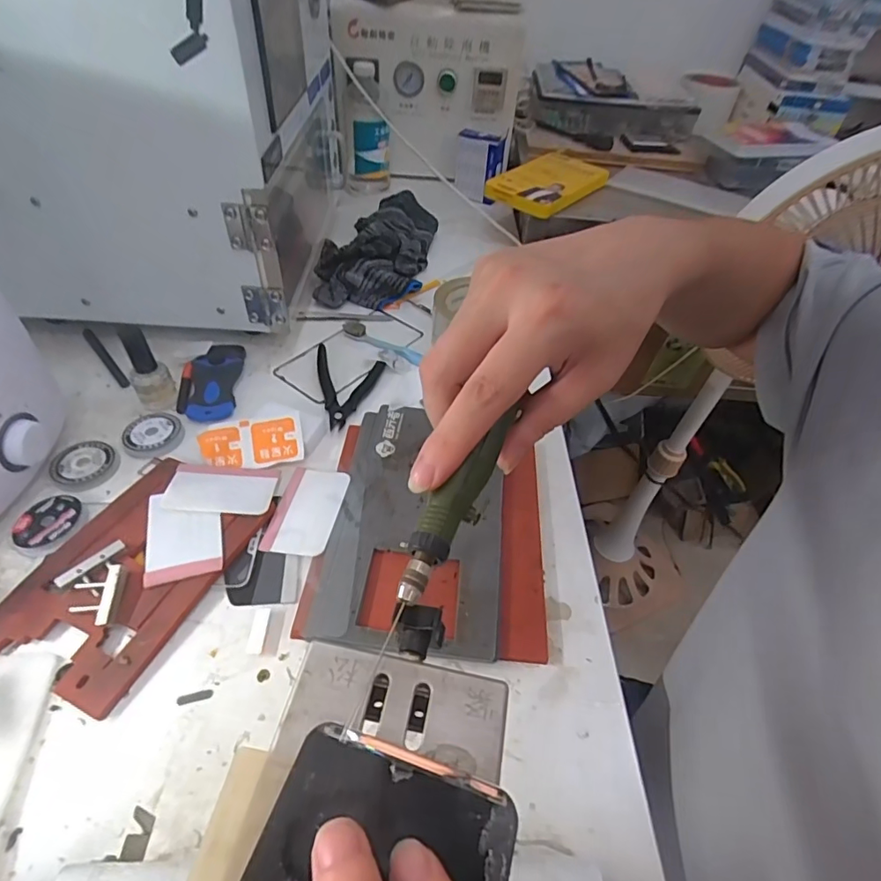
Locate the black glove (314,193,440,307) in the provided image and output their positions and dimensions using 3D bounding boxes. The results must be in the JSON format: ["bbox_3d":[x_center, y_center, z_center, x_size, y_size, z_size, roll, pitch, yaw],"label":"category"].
[{"bbox_3d":[-0.083,-0.251,0.663,0.133,0.050,0.234,8,47,1],"label":"black glove"}]

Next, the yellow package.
[{"bbox_3d":[0.166,-0.382,0.757,0.114,0.026,0.210,29,51,22],"label":"yellow package"}]

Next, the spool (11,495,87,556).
[{"bbox_3d":[-0.289,0.060,0.379,0.045,0.008,0.046,3,47,-4],"label":"spool"}]

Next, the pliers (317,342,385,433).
[{"bbox_3d":[-0.100,-0.052,0.500,0.067,0.012,0.096,12,47,4],"label":"pliers"}]

